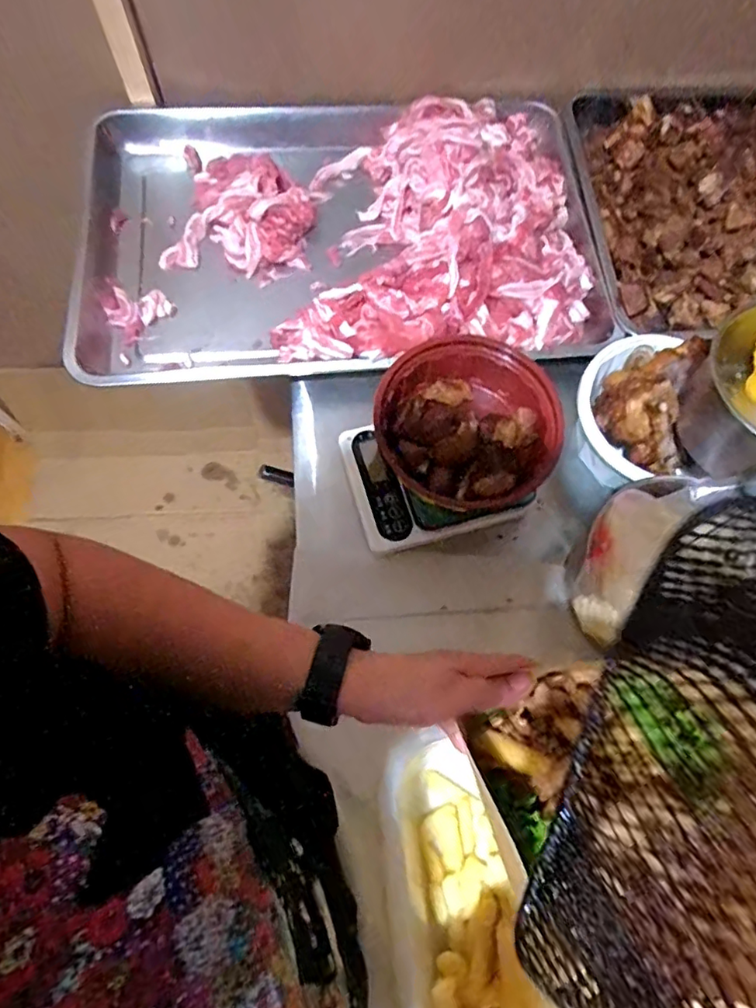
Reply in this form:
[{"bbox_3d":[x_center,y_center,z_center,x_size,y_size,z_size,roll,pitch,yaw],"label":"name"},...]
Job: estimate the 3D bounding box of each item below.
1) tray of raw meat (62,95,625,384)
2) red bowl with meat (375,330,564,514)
[{"bbox_3d":[-0.047,-0.332,0.647,0.618,0.122,0.396,-4,70,-4],"label":"tray of raw meat"},{"bbox_3d":[0.094,-0.090,0.551,0.171,0.050,0.190,27,71,7],"label":"red bowl with meat"}]

